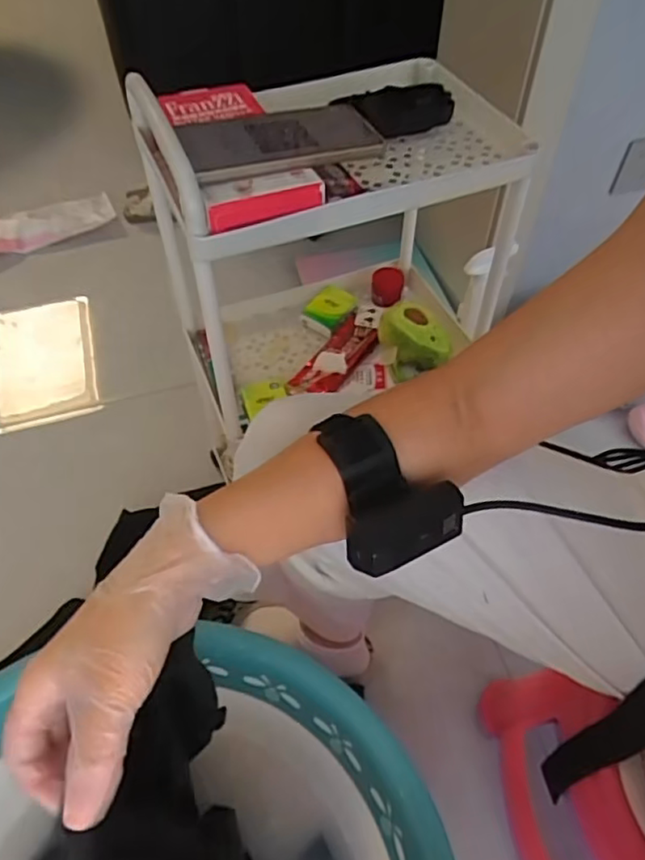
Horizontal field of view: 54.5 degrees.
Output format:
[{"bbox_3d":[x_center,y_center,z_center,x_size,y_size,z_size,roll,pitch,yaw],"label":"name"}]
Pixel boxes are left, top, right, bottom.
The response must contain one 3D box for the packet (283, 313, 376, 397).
[{"bbox_3d":[0.016,-0.084,0.728,0.051,0.013,0.135,28,58,20],"label":"packet"}]

